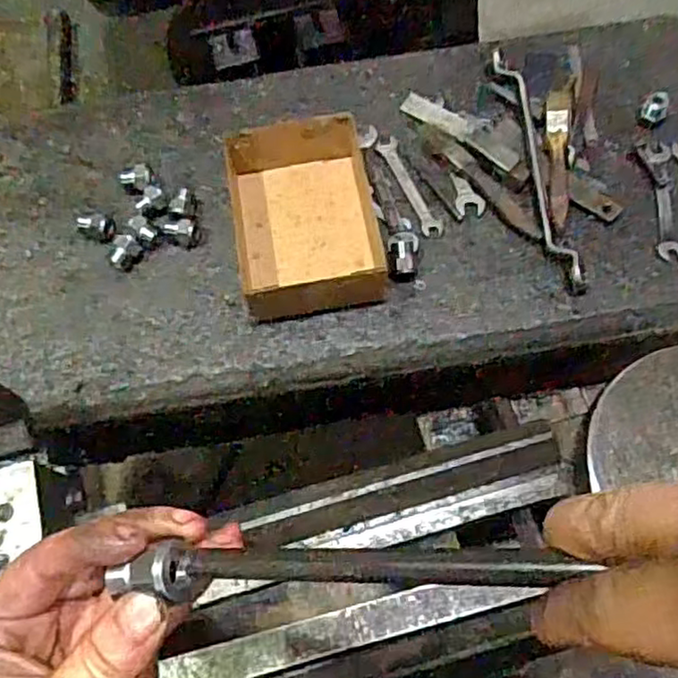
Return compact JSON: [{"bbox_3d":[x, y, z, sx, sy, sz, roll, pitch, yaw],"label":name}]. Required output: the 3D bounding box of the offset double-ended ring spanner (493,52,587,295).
[{"bbox_3d":[0.174,-0.156,0.590,0.021,0.021,0.250,-9,70,-2],"label":"offset double-ended ring spanner"}]

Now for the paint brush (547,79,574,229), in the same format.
[{"bbox_3d":[0.196,-0.173,0.603,0.023,0.014,0.162,8,68,7],"label":"paint brush"}]

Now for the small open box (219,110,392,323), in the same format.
[{"bbox_3d":[-0.027,-0.109,0.578,0.127,0.043,0.177,-10,67,-1],"label":"small open box"}]

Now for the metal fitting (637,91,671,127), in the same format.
[{"bbox_3d":[0.283,-0.205,0.607,0.022,0.023,0.025,29,72,14],"label":"metal fitting"}]

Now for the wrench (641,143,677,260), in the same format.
[{"bbox_3d":[0.279,-0.121,0.586,0.024,0.007,0.117,3,68,5],"label":"wrench"}]

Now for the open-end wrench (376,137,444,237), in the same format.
[{"bbox_3d":[0.064,-0.137,0.609,0.019,0.004,0.110,-22,71,-7],"label":"open-end wrench"}]

